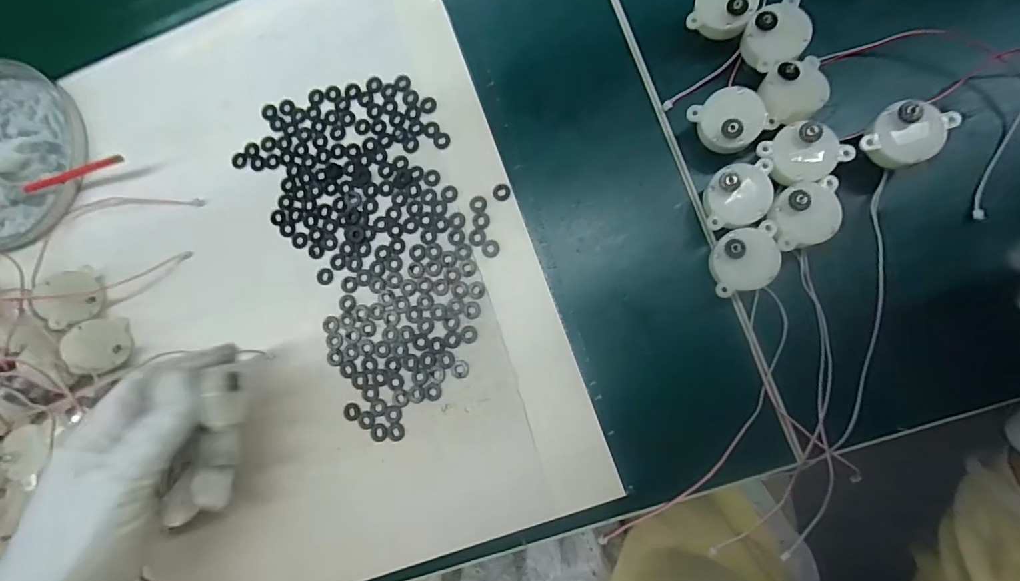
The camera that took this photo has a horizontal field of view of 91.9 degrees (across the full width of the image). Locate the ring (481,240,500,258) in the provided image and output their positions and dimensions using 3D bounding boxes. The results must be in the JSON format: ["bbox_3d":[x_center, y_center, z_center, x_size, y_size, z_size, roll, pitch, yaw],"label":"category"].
[{"bbox_3d":[-0.012,-0.025,0.294,0.011,0.004,0.011,-1,85,8],"label":"ring"}]

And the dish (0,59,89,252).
[{"bbox_3d":[-0.360,-0.097,0.346,0.132,0.013,0.123,-1,85,8],"label":"dish"}]

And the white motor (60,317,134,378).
[{"bbox_3d":[-0.257,0.037,0.307,0.020,0.035,0.034,-32,79,29],"label":"white motor"}]

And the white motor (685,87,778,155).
[{"bbox_3d":[0.118,-0.090,0.268,0.033,0.028,0.033,-1,85,8],"label":"white motor"}]

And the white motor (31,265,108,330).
[{"bbox_3d":[-0.278,0.004,0.313,0.009,0.037,0.035,-21,93,35],"label":"white motor"}]

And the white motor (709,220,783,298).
[{"bbox_3d":[0.122,-0.016,0.261,0.038,0.029,0.032,-15,83,6],"label":"white motor"}]

